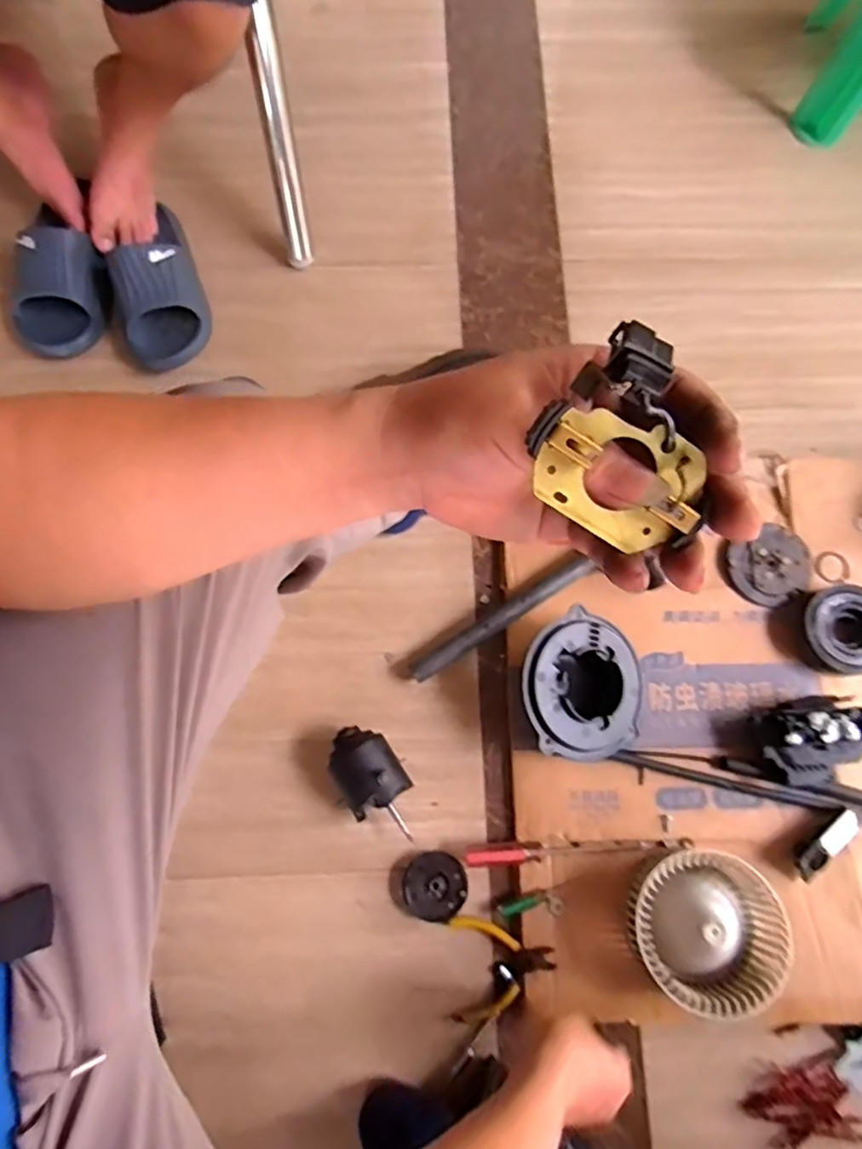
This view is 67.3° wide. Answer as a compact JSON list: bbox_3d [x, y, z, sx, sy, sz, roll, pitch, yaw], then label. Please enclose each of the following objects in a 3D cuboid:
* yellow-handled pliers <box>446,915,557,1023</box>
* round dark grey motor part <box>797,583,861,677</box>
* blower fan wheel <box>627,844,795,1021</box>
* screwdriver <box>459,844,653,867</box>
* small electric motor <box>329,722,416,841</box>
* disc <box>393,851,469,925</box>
[{"bbox_3d":[0.075,0.416,0.684,0.106,0.014,0.099,-2,74,0],"label":"yellow-handled pliers"},{"bbox_3d":[0.489,0.067,0.759,0.097,0.043,0.099,0,74,0],"label":"round dark grey motor part"},{"bbox_3d":[0.274,0.357,0.660,0.136,0.079,0.137,0,74,0],"label":"blower fan wheel"},{"bbox_3d":[0.139,0.304,0.699,0.201,0.019,0.016,-1,73,-2],"label":"screwdriver"},{"bbox_3d":[-0.062,0.232,0.717,0.071,0.076,0.134,-34,77,-9],"label":"small electric motor"},{"bbox_3d":[0.000,0.343,0.706,0.077,0.016,0.069,-29,76,-8],"label":"disc"}]

